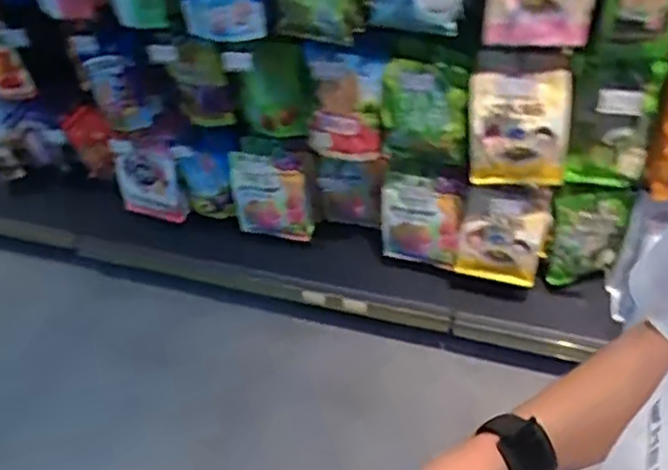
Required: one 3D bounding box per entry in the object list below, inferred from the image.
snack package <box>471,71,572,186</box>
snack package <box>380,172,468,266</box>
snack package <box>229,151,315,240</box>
[{"bbox_3d":[0.379,-0.213,1.380,0.194,0.253,0.067,-2,47,6],"label":"snack package"},{"bbox_3d":[0.219,-0.033,1.688,0.199,0.326,0.078,-2,47,6],"label":"snack package"},{"bbox_3d":[-0.168,-0.097,1.830,0.213,0.290,0.058,5,48,12],"label":"snack package"}]

